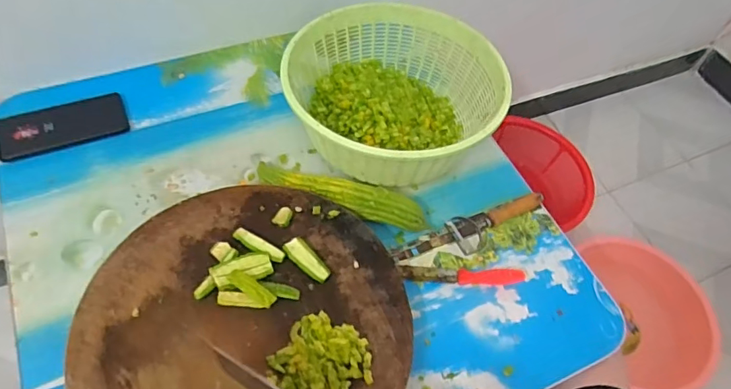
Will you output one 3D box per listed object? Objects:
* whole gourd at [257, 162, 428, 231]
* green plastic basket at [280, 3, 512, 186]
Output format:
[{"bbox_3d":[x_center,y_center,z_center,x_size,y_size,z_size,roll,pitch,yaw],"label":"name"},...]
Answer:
[{"bbox_3d":[-0.034,0.000,0.675,0.242,0.050,0.052,18,58,5],"label":"whole gourd"},{"bbox_3d":[0.037,-0.134,0.713,0.280,0.123,0.275,3,56,-5],"label":"green plastic basket"}]

